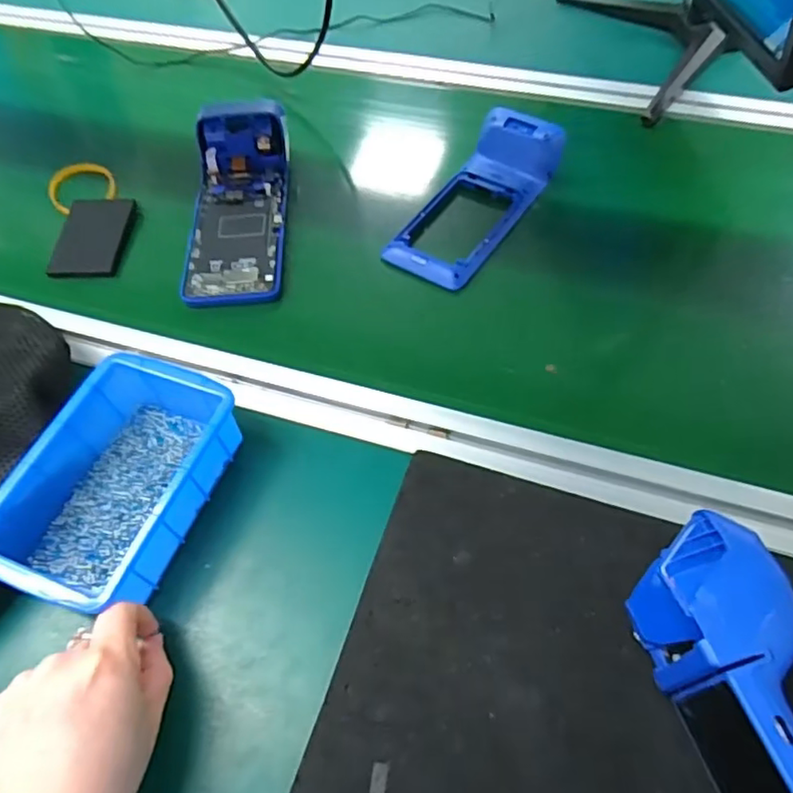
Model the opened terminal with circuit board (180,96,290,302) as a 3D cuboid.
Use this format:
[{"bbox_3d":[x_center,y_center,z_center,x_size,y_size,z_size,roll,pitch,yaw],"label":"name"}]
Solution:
[{"bbox_3d":[-0.141,-0.176,0.526,0.082,0.044,0.213,-3,57,1],"label":"opened terminal with circuit board"}]

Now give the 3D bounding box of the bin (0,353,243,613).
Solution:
[{"bbox_3d":[-0.167,0.051,0.370,0.096,0.050,0.151,18,60,14],"label":"bin"}]

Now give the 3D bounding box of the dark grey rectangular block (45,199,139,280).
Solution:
[{"bbox_3d":[-0.270,-0.143,0.534,0.059,0.012,0.101,-1,57,2],"label":"dark grey rectangular block"}]

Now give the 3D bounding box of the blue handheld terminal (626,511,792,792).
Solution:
[{"bbox_3d":[0.160,0.157,0.246,0.046,0.081,0.199,-14,58,-6],"label":"blue handheld terminal"}]

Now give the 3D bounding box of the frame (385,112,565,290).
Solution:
[{"bbox_3d":[0.071,-0.177,0.522,0.081,0.039,0.196,29,63,20],"label":"frame"}]

